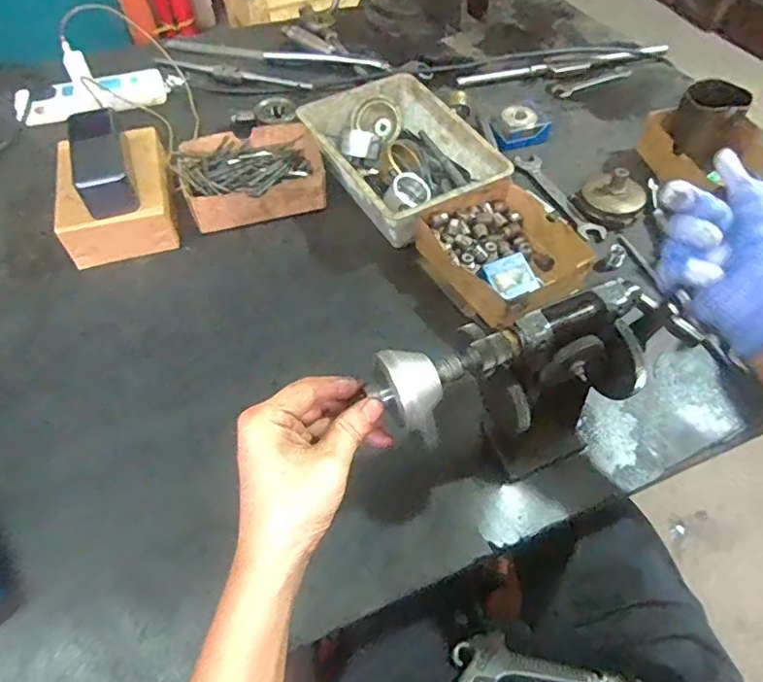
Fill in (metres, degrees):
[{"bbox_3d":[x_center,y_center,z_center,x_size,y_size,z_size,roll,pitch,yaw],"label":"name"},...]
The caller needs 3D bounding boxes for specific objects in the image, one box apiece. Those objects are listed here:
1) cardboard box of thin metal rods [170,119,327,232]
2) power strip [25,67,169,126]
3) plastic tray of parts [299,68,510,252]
[{"bbox_3d":[-0.164,-0.211,0.691,0.177,0.052,0.146,-11,54,-8],"label":"cardboard box of thin metal rods"},{"bbox_3d":[-0.422,-0.358,0.797,0.206,0.038,0.063,-20,56,-14],"label":"power strip"},{"bbox_3d":[0.023,-0.229,0.691,0.168,0.076,0.244,-26,58,-18],"label":"plastic tray of parts"}]

